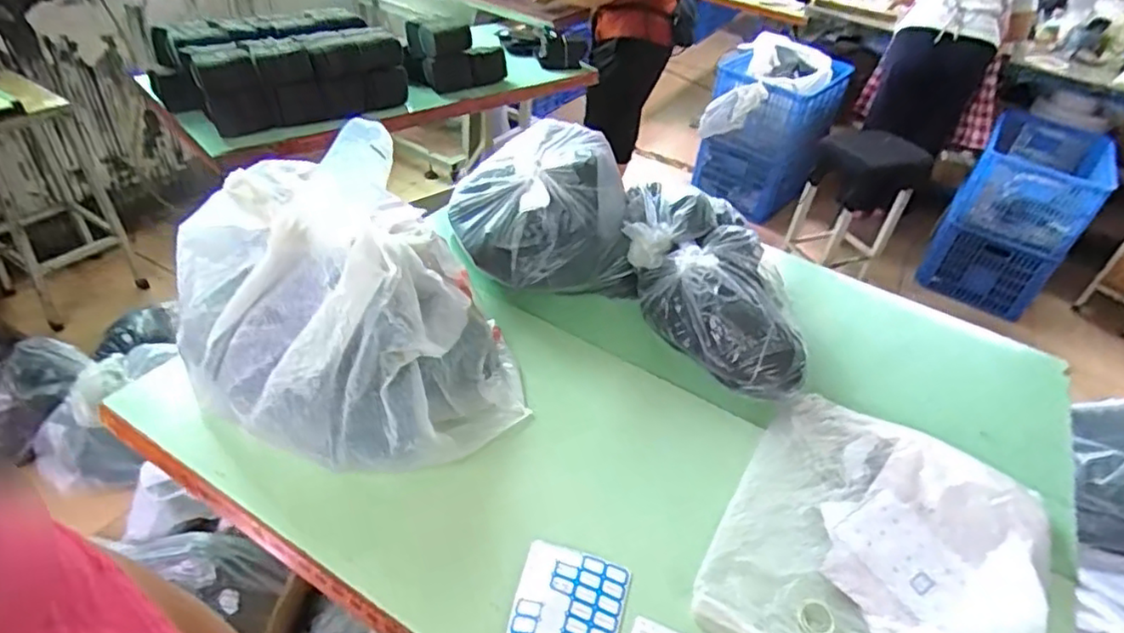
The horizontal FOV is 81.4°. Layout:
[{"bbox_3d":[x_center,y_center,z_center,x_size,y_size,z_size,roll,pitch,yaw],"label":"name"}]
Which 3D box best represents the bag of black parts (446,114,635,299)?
[{"bbox_3d":[-0.028,-0.163,1.142,0.290,0.249,0.238,-18,48,-18],"label":"bag of black parts"}]

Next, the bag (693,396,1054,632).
[{"bbox_3d":[0.404,0.292,0.831,0.366,0.053,0.442,26,50,24],"label":"bag"}]

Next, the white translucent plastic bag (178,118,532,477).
[{"bbox_3d":[-0.292,-0.019,0.891,0.441,0.356,0.373,-8,45,-9],"label":"white translucent plastic bag"}]

